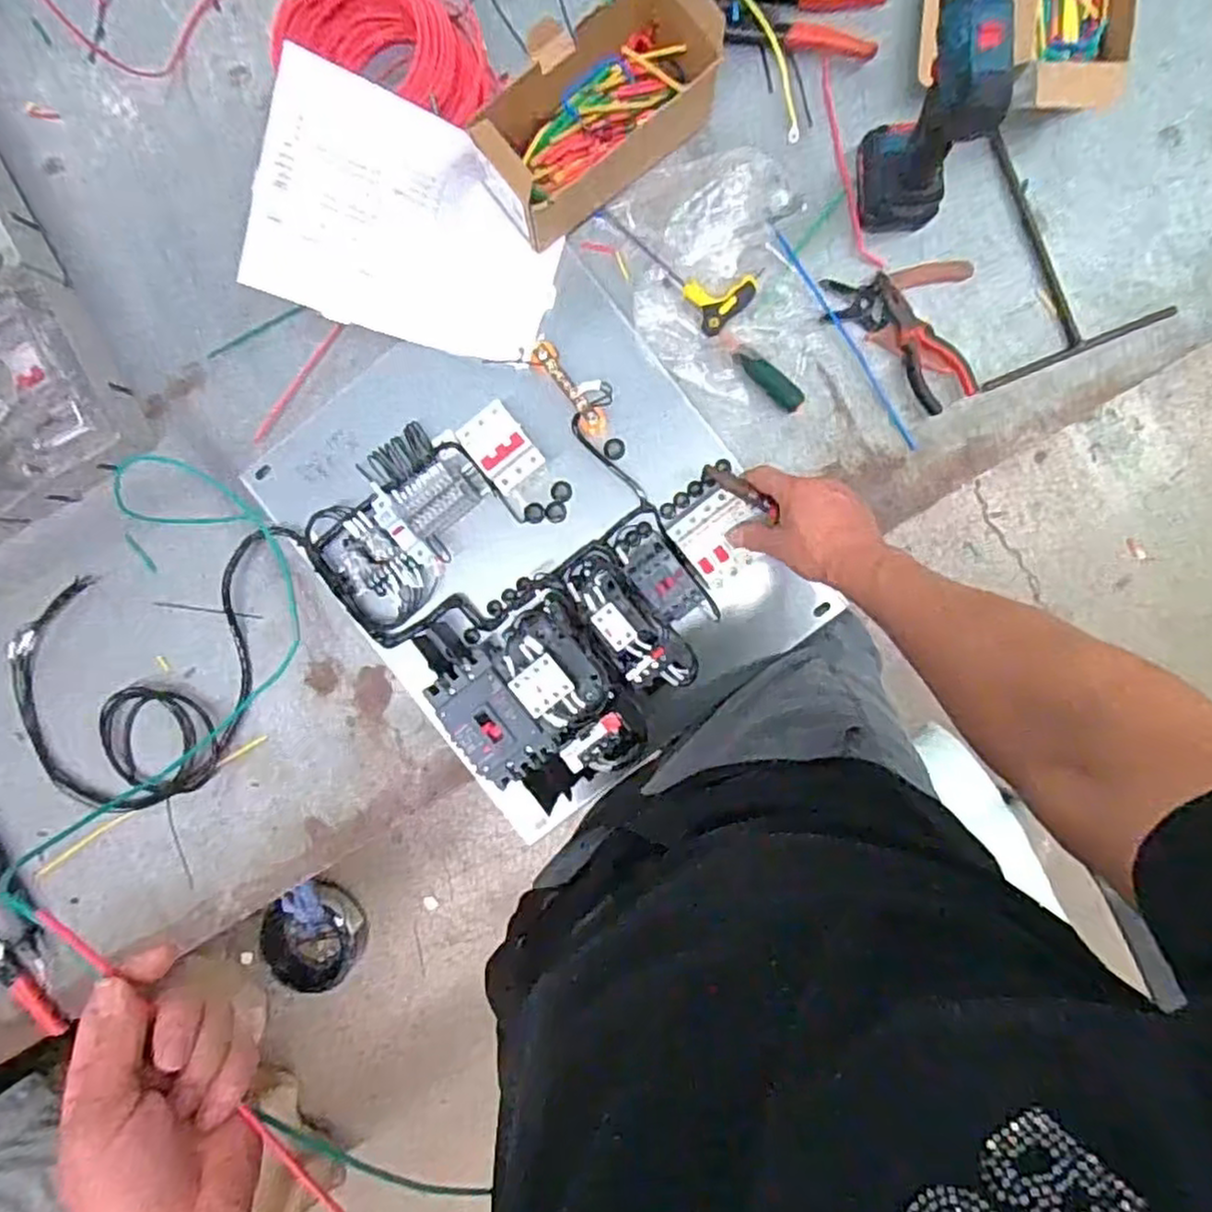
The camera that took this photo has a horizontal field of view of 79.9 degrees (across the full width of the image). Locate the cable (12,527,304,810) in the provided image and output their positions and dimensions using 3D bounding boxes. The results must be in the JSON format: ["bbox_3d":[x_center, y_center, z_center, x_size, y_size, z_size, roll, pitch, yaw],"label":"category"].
[{"bbox_3d":[-0.482,0.081,0.798,0.367,0.037,0.259,-13,93,9],"label":"cable"}]

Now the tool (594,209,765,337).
[{"bbox_3d":[0.076,-0.362,0.733,0.078,0.020,0.176,-43,90,5],"label":"tool"}]

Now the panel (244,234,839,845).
[{"bbox_3d":[-0.076,-0.076,0.691,0.414,0.145,0.490,-37,90,5],"label":"panel"}]

